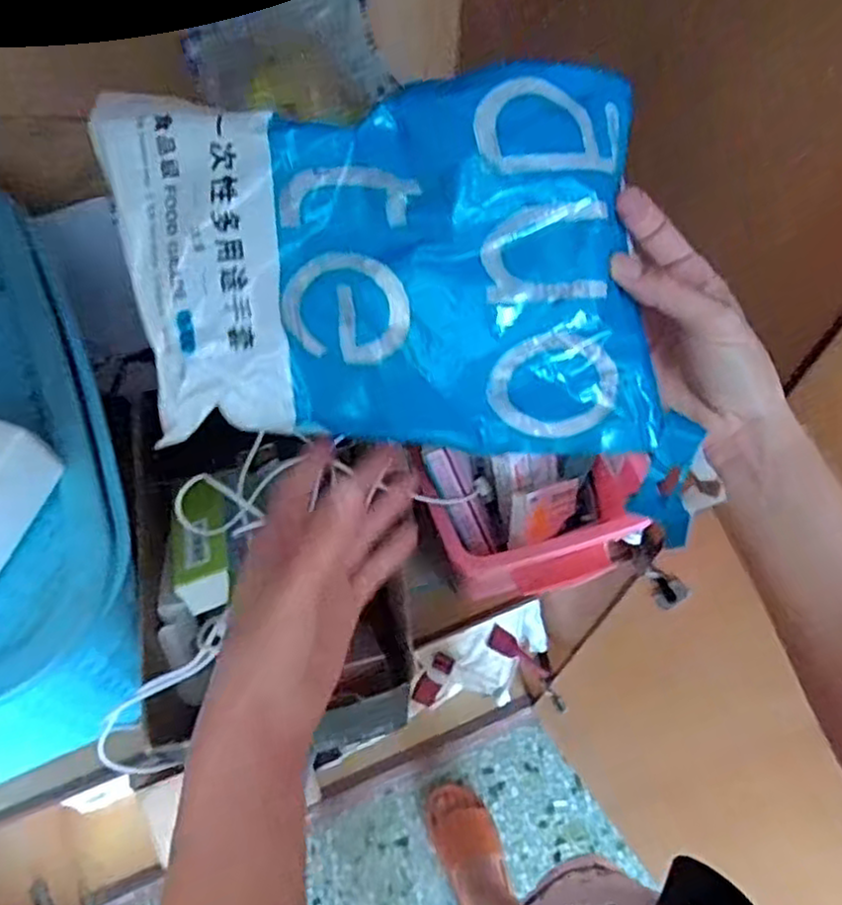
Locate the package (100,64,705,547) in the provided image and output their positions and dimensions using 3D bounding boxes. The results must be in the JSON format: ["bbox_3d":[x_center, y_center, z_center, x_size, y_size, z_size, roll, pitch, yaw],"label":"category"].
[{"bbox_3d":[-0.006,-0.069,0.347,0.256,0.198,0.026,-3,15,3],"label":"package"}]

